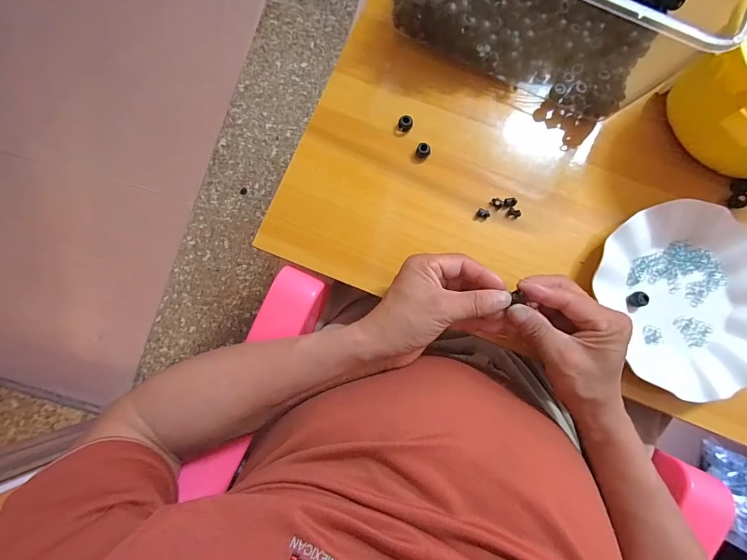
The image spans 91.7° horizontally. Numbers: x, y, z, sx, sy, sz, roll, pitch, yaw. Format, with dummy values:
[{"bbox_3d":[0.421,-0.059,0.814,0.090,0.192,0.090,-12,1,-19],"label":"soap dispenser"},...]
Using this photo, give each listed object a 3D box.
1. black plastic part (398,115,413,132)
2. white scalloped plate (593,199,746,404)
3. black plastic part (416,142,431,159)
[{"bbox_3d":[0.035,-0.170,0.393,0.015,0.011,0.012,-3,82,-1],"label":"black plastic part"},{"bbox_3d":[0.316,0.014,0.359,0.166,0.022,0.179,0,82,0],"label":"white scalloped plate"},{"bbox_3d":[0.054,-0.139,0.388,0.015,0.010,0.016,0,82,0],"label":"black plastic part"}]

